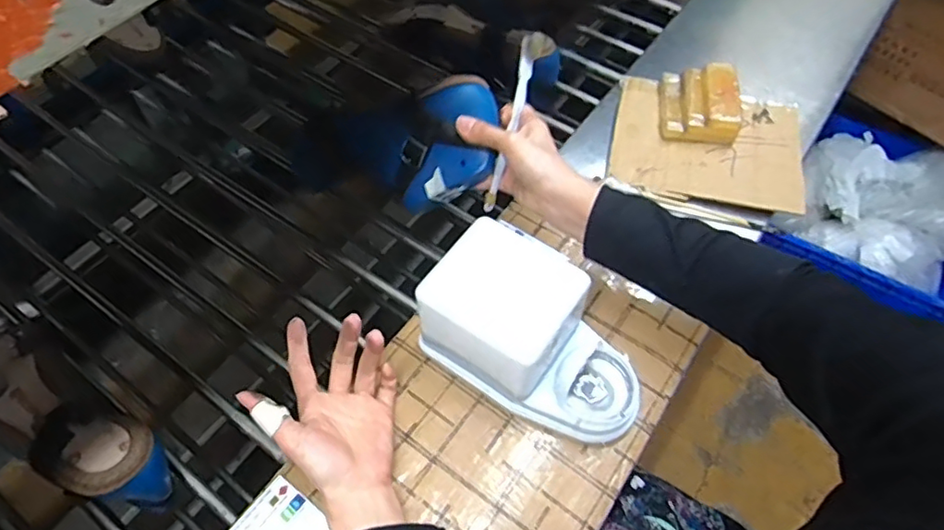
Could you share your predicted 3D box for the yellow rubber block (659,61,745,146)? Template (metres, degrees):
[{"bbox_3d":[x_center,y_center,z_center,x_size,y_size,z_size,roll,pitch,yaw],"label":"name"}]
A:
[{"bbox_3d":[0.262,-0.187,0.673,0.080,0.045,0.103,6,58,5],"label":"yellow rubber block"}]

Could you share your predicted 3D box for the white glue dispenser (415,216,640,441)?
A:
[{"bbox_3d":[0.056,0.063,0.479,0.185,0.101,0.101,30,63,18],"label":"white glue dispenser"}]

